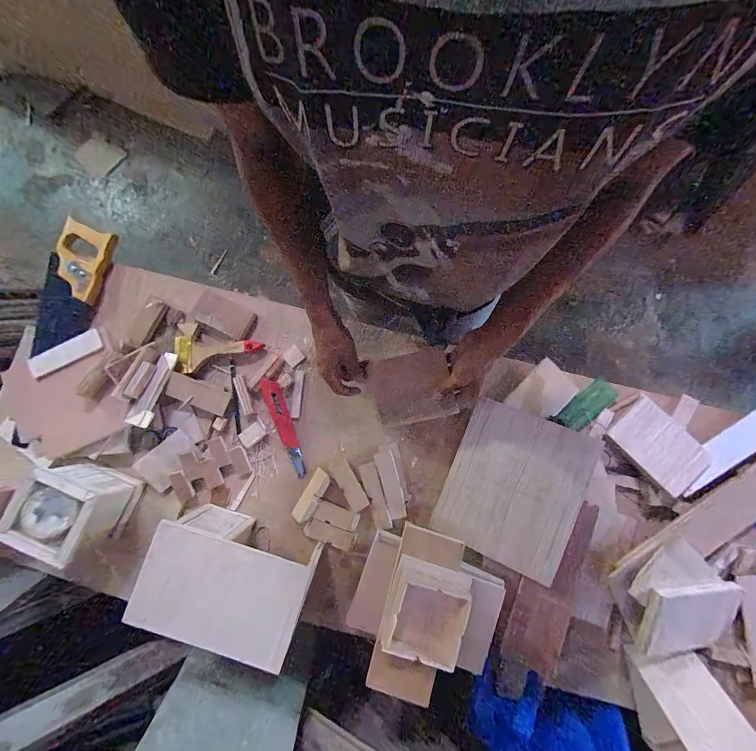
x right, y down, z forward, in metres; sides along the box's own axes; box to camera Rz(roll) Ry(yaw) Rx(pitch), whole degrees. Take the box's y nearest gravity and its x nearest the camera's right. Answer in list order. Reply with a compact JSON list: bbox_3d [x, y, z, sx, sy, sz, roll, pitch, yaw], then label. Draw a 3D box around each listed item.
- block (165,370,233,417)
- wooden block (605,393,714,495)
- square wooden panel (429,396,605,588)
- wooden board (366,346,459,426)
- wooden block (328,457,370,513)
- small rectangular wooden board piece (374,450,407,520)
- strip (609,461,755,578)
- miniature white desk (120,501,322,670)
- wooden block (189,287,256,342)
[{"bbox_3d":[-0.315,0.033,0.596,0.101,0.005,0.046,23,75,-18],"label":"block"},{"bbox_3d":[0.487,0.116,0.588,0.110,0.015,0.156,-41,86,-3],"label":"wooden block"},{"bbox_3d":[0.225,0.181,0.565,0.200,0.018,0.240,22,84,16],"label":"square wooden panel"},{"bbox_3d":[0.051,0.022,0.557,0.132,0.020,0.111,-15,91,23],"label":"wooden board"},{"bbox_3d":[-0.051,0.191,0.596,0.035,0.008,0.093,-32,86,-3],"label":"wooden block"},{"bbox_3d":[0.022,0.193,0.602,0.034,0.004,0.113,-16,85,-1],"label":"small rectangular wooden board piece"},{"bbox_3d":[0.586,0.231,0.571,0.438,0.022,0.082,-29,86,-2],"label":"strip"},{"bbox_3d":[-0.216,0.299,0.515,0.230,0.137,0.126,20,85,2],"label":"miniature white desk"},{"bbox_3d":[-0.287,-0.112,0.632,0.113,0.009,0.059,26,85,2],"label":"wooden block"}]

